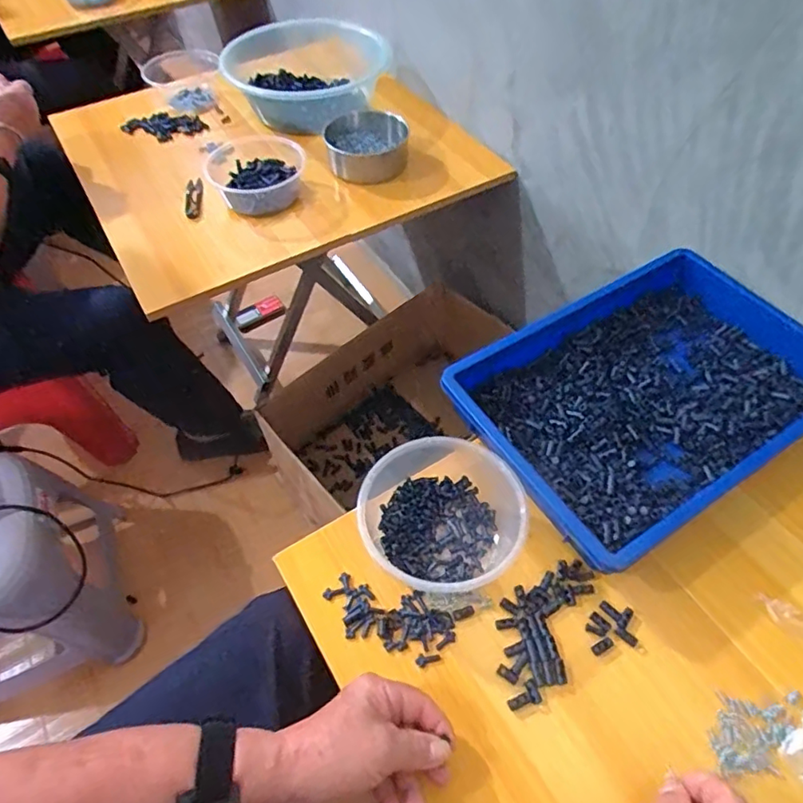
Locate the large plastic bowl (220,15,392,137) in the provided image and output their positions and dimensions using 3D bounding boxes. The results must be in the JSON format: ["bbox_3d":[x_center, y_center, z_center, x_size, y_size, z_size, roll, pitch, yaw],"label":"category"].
[{"bbox_3d":[-0.166,-0.601,1.037,0.291,0.108,0.226,-17,56,-11],"label":"large plastic bowl"}]

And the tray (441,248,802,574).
[{"bbox_3d":[0.265,-0.018,0.590,0.385,0.054,0.253,-28,59,-18],"label":"tray"}]

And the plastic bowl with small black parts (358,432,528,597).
[{"bbox_3d":[0.038,0.099,0.512,0.143,0.062,0.155,13,56,10],"label":"plastic bowl with small black parts"}]

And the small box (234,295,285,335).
[{"bbox_3d":[-0.355,-0.218,1.400,0.127,0.054,0.033,-27,56,8],"label":"small box"}]

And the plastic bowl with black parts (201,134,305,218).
[{"bbox_3d":[-0.229,-0.356,0.884,0.156,0.062,0.138,-10,55,-6],"label":"plastic bowl with black parts"}]

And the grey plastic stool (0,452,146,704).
[{"bbox_3d":[-0.631,0.264,0.873,0.275,0.346,0.322,-20,57,-13],"label":"grey plastic stool"}]

